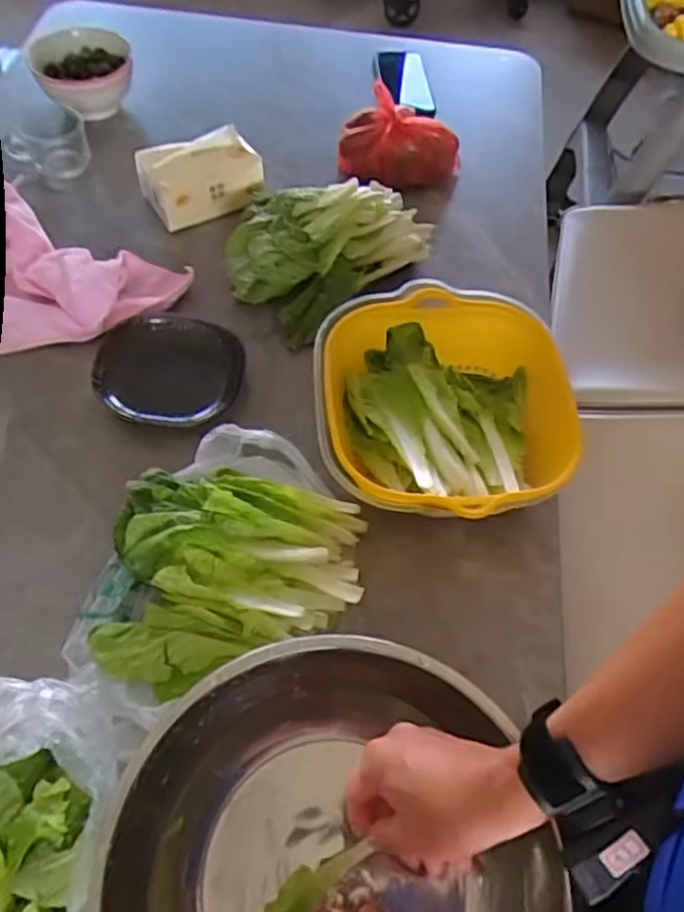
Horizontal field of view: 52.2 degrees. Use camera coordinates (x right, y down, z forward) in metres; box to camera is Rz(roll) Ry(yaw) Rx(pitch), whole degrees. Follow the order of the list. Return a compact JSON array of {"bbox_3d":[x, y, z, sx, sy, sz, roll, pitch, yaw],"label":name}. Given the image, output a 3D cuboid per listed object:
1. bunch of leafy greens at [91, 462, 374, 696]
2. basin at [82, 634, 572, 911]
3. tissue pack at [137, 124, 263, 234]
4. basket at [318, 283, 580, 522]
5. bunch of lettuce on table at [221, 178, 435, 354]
[{"bbox_3d":[-0.093,0.088,0.595,0.221,0.045,0.180,-8,59,-8],"label":"bunch of leafy greens"},{"bbox_3d":[-0.012,0.279,0.478,0.301,0.085,0.277,1,58,-2],"label":"basin"},{"bbox_3d":[-0.168,-0.338,0.840,0.132,0.065,0.080,-25,63,-17],"label":"tissue pack"},{"bbox_3d":[0.097,-0.041,0.663,0.216,0.077,0.225,-6,59,-7],"label":"basket"},{"bbox_3d":[-0.021,-0.253,0.788,0.229,0.089,0.153,-34,66,-21],"label":"bunch of lettuce on table"}]

